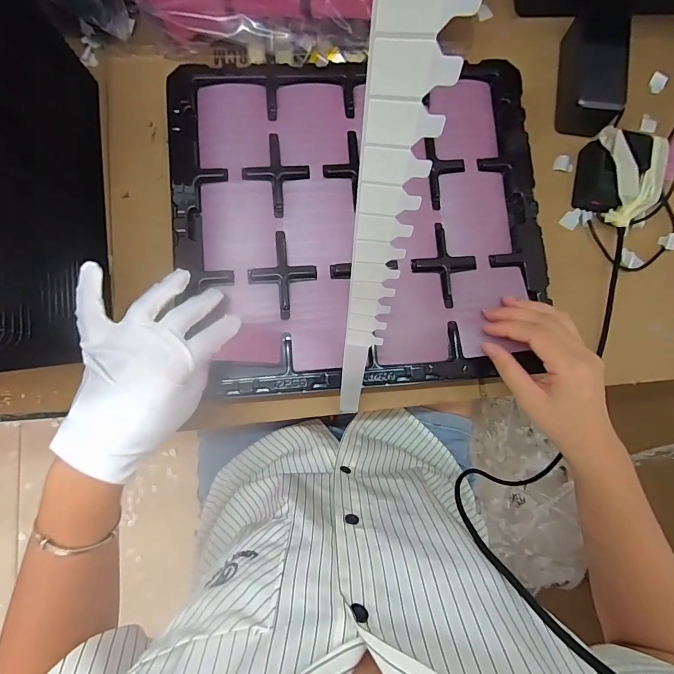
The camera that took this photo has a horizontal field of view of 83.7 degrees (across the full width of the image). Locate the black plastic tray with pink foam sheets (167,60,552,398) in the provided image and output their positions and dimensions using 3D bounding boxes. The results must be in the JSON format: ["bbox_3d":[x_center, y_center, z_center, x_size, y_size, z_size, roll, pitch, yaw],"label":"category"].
[{"bbox_3d":[0.024,-0.122,0.392,0.362,0.045,0.340,-3,85,-4],"label":"black plastic tray with pink foam sheets"}]

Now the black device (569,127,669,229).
[{"bbox_3d":[0.322,-0.177,0.422,0.073,0.053,0.096,12,84,-2],"label":"black device"}]

